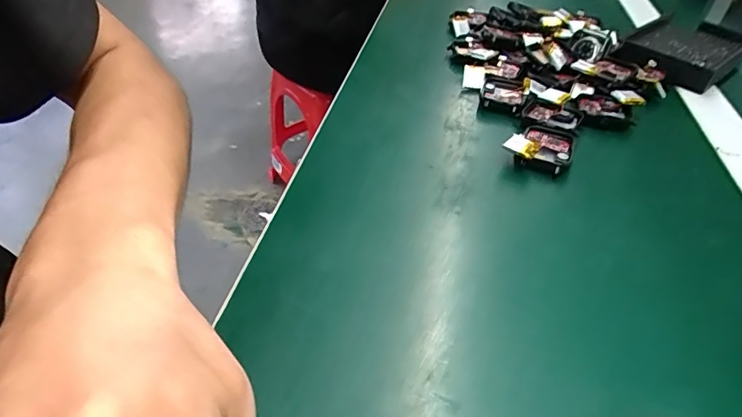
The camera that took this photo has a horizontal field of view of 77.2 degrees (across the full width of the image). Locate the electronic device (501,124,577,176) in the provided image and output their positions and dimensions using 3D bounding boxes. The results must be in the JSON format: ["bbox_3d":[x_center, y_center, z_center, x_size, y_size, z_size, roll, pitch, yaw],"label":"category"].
[{"bbox_3d":[0.121,-0.044,0.323,0.038,0.017,0.052,31,48,27],"label":"electronic device"}]

